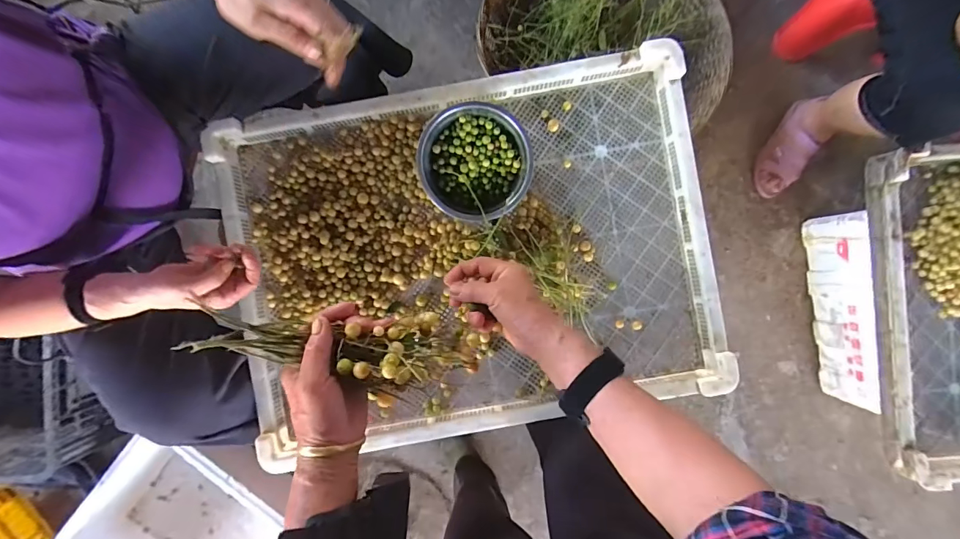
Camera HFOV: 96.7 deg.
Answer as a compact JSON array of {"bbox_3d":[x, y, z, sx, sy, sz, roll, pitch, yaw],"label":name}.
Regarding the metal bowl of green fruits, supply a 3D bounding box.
[{"bbox_3d":[-0.007,-0.176,0.713,0.179,0.066,0.182,4,89,0],"label":"metal bowl of green fruits"}]

